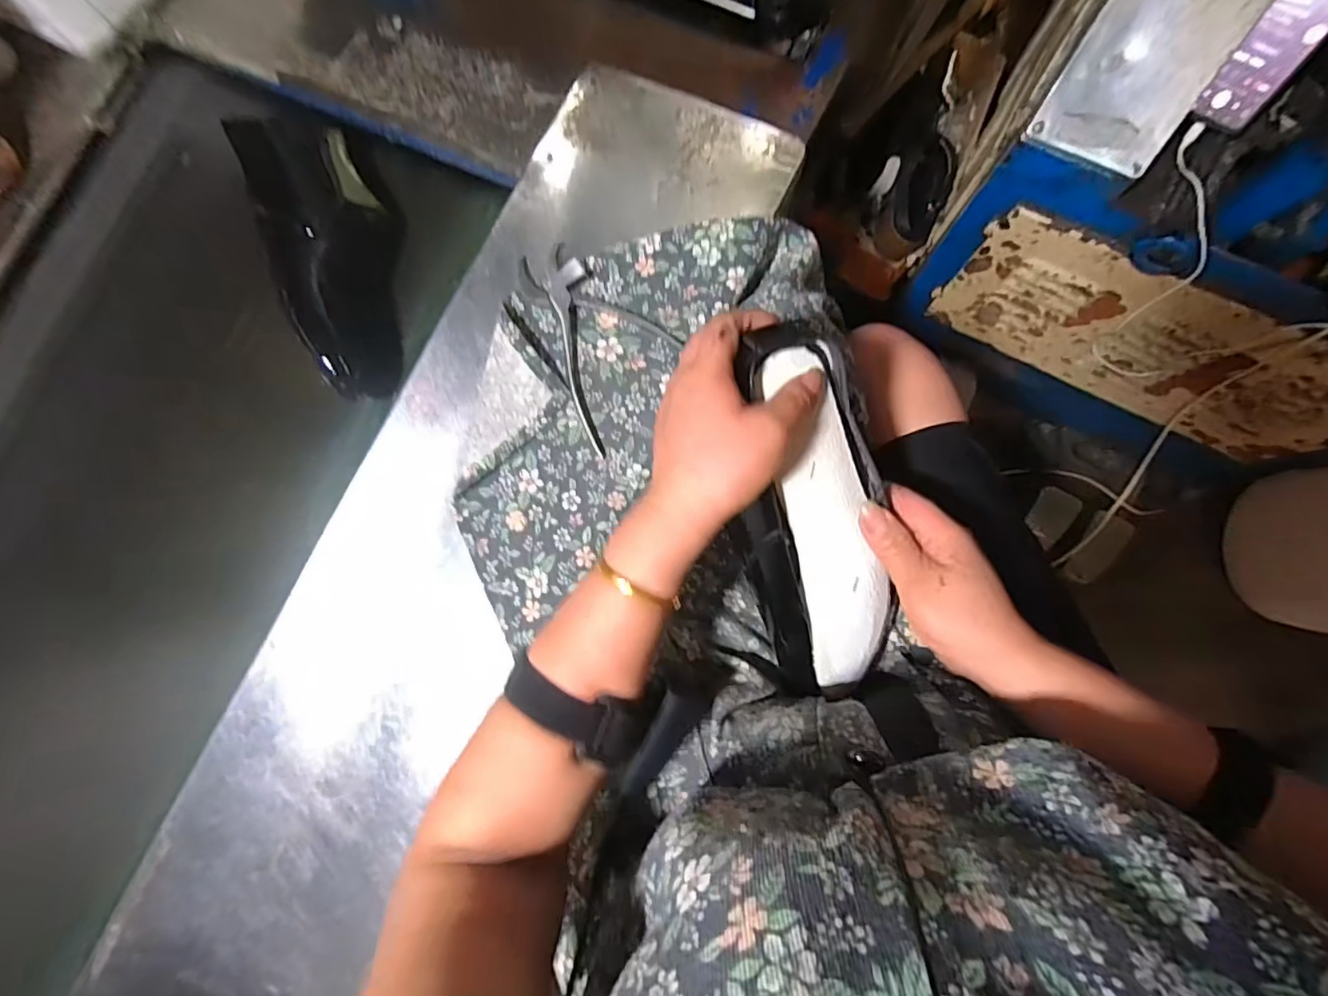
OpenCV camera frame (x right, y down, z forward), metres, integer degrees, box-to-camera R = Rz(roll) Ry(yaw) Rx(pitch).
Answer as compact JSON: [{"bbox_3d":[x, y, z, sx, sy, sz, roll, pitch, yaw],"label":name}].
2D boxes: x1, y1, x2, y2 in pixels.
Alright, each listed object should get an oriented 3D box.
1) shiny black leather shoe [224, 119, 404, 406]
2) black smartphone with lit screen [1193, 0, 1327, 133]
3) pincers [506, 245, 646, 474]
[{"bbox_3d":[-0.291,-0.223,0.505,0.088,0.076,0.249,-20,82,3],"label":"shiny black leather shoe"},{"bbox_3d":[0.594,-0.440,0.531,0.012,0.153,0.054,-38,69,-26],"label":"black smartphone with lit screen"},{"bbox_3d":[-0.093,-0.125,0.483,0.071,0.013,0.186,-10,83,4],"label":"pincers"}]

